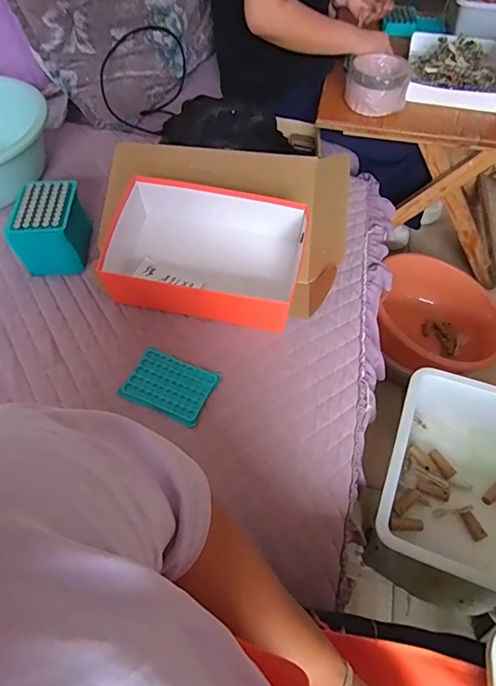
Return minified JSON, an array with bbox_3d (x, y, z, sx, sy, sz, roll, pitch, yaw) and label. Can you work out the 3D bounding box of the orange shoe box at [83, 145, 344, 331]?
[{"bbox_3d":[-0.045,-0.188,0.760,0.407,0.136,0.336,6,56,3],"label":"orange shoe box"}]

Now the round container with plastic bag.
[{"bbox_3d":[0.275,-0.545,0.930,0.125,0.076,0.113,17,57,10],"label":"round container with plastic bag"}]

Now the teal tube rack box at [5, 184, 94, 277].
[{"bbox_3d":[-0.334,-0.191,0.764,0.110,0.107,0.139,0,56,-1],"label":"teal tube rack box"}]

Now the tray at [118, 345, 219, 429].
[{"bbox_3d":[-0.116,0.065,0.660,0.123,0.011,0.089,21,58,13],"label":"tray"}]

